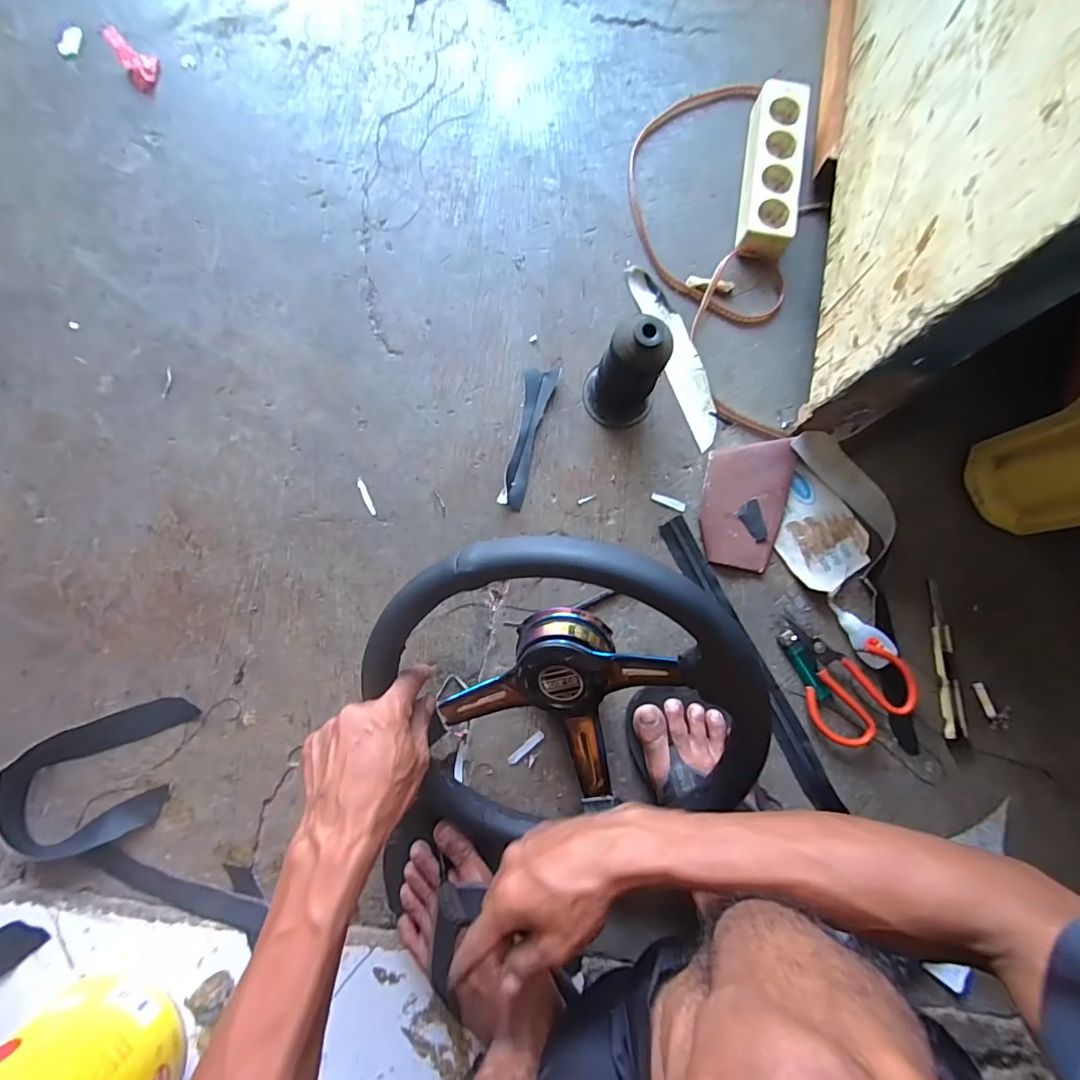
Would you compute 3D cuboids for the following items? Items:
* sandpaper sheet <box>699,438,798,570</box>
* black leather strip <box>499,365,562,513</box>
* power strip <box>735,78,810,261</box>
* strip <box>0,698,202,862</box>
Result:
[{"bbox_3d":[0.230,-0.041,0.551,0.095,0.025,0.145,9,84,-2],"label":"sandpaper sheet"},{"bbox_3d":[-0.016,-0.116,0.553,0.036,0.015,0.163,15,84,-1],"label":"black leather strip"},{"bbox_3d":[0.275,-0.435,0.577,0.058,0.040,0.204,10,84,-2],"label":"power strip"},{"bbox_3d":[-0.437,0.240,0.492,0.193,0.025,0.118,-20,86,-5],"label":"strip"}]

